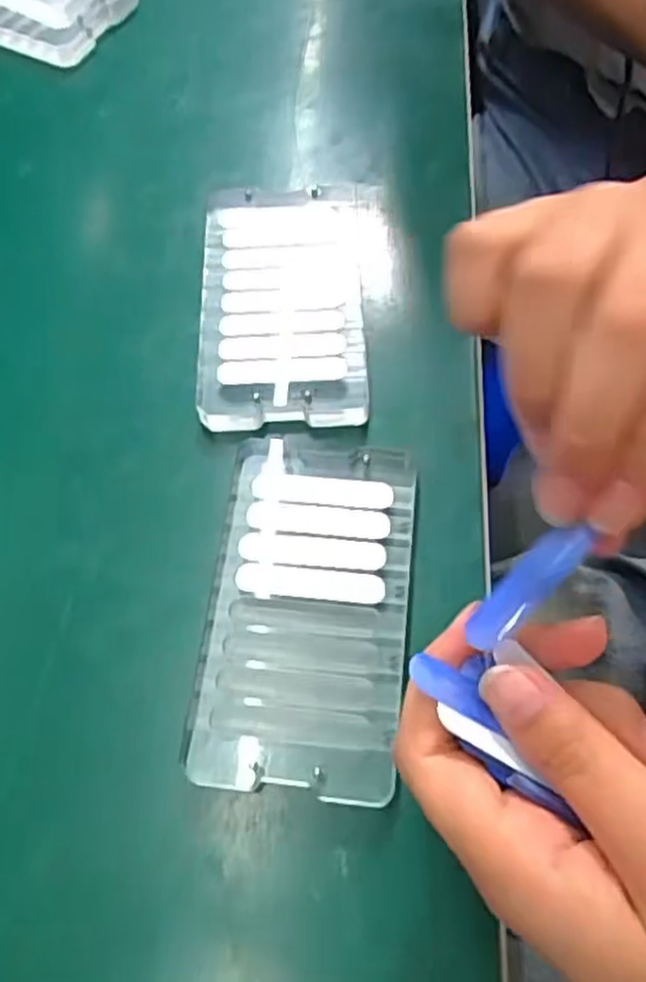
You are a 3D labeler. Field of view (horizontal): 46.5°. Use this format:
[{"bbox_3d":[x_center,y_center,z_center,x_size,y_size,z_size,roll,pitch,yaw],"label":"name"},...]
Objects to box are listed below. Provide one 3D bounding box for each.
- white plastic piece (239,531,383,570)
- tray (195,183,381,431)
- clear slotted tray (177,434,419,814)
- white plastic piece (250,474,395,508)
[{"bbox_3d":[-0.004,0.020,0.265,0.051,0.004,0.011,4,62,5],"label":"white plastic piece"},{"bbox_3d":[-0.015,-0.085,0.321,0.073,0.010,0.122,-2,62,2],"label":"tray"},{"bbox_3d":[-0.005,0.037,0.263,0.067,0.010,0.125,4,62,5],"label":"clear slotted tray"},{"bbox_3d":[0.000,-0.001,0.276,0.051,0.004,0.012,4,62,5],"label":"white plastic piece"}]

